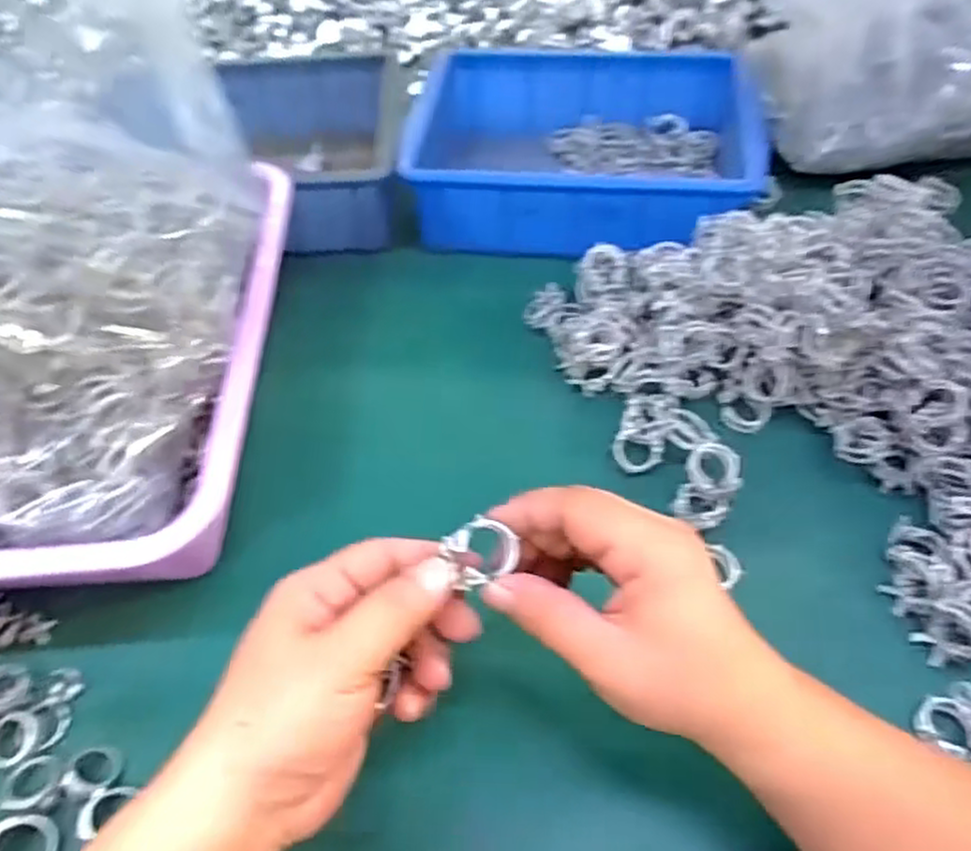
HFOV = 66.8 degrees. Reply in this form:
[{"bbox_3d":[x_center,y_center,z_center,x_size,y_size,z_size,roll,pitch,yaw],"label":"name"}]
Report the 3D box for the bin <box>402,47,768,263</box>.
[{"bbox_3d":[0.072,-0.202,0.564,0.247,0.082,0.183,3,53,5],"label":"bin"}]

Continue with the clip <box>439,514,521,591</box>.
[{"bbox_3d":[-0.001,0.049,0.288,0.027,0.011,0.022,-24,56,-15],"label":"clip"}]

